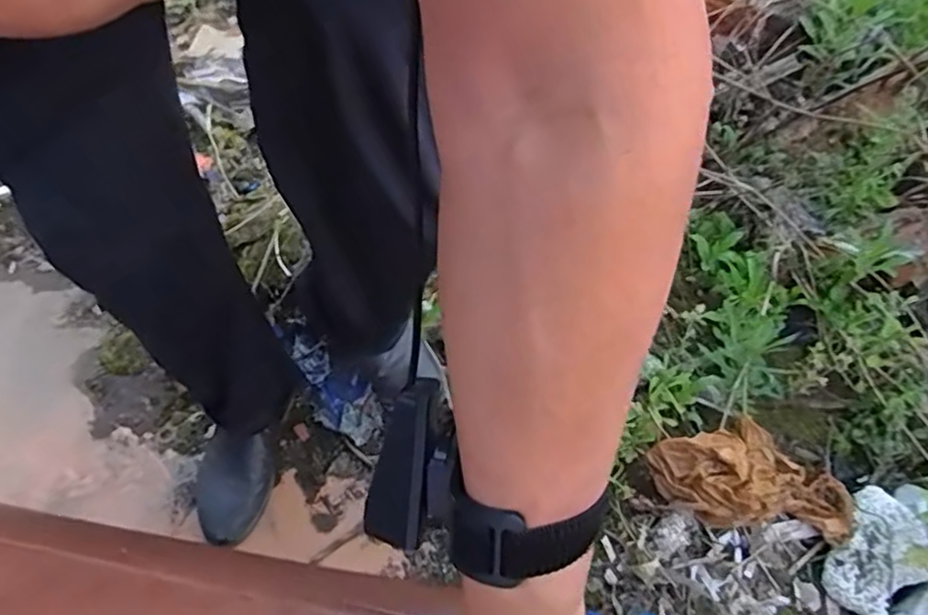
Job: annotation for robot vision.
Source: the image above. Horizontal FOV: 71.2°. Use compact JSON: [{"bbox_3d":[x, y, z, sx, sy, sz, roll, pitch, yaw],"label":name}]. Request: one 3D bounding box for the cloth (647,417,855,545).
[{"bbox_3d":[0.382,0.216,0.865,0.249,0.086,0.137,10,49,4],"label":"cloth"}]

